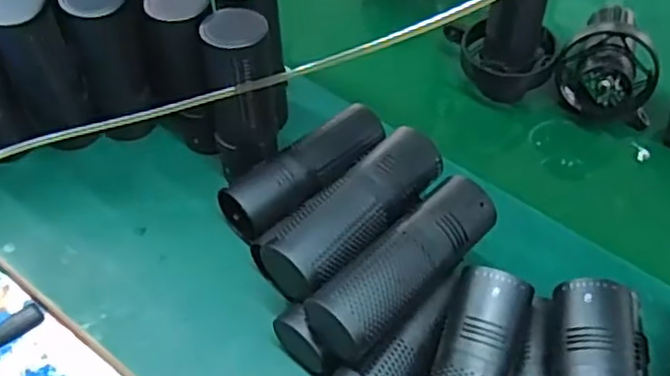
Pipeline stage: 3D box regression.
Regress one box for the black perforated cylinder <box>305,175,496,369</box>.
[{"bbox_3d":[0.055,0.059,0.500,0.163,0.056,0.057,-33,61,-26],"label":"black perforated cylinder"}]

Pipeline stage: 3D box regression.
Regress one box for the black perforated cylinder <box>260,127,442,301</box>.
[{"bbox_3d":[0.016,0.023,0.536,0.065,0.068,0.169,37,59,23],"label":"black perforated cylinder"}]

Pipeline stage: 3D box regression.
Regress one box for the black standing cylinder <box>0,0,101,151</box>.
[{"bbox_3d":[-0.265,-0.103,0.606,0.053,0.161,0.047,-25,58,-21],"label":"black standing cylinder"}]

